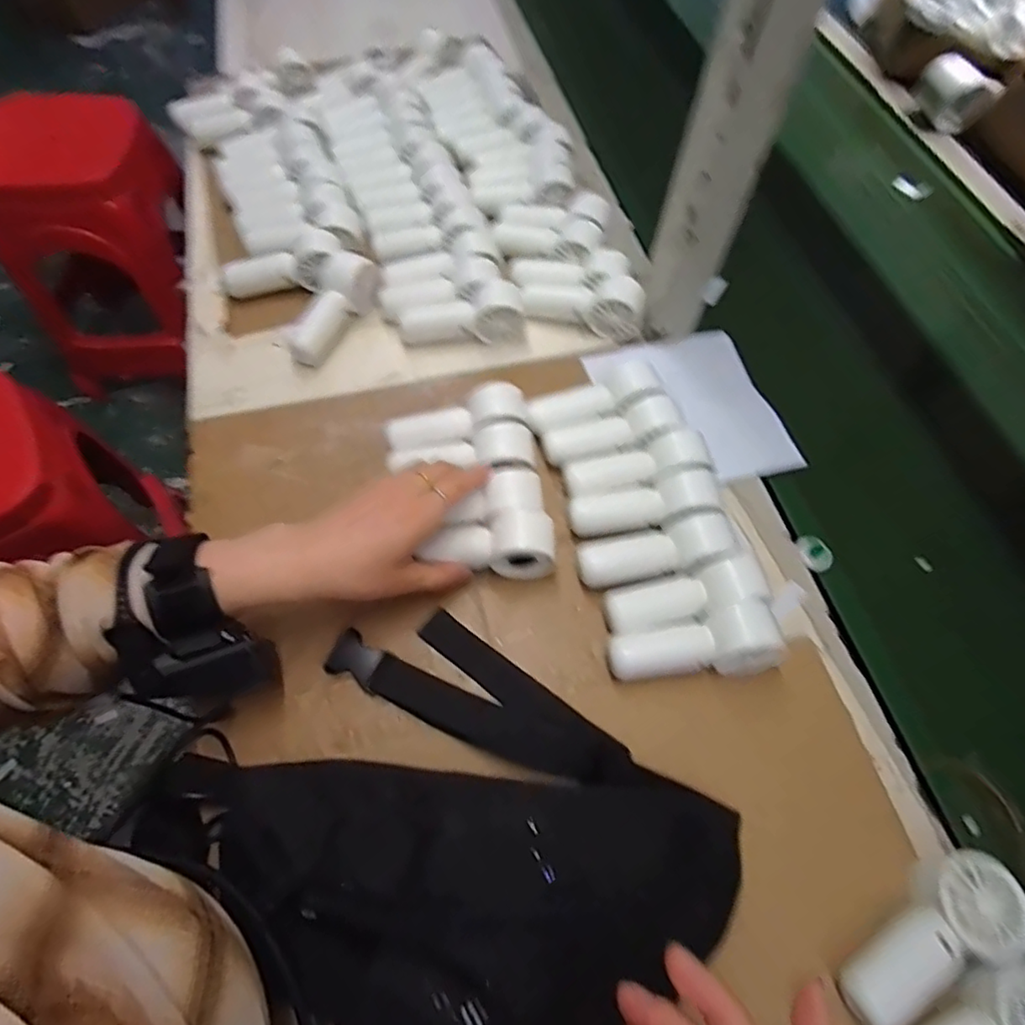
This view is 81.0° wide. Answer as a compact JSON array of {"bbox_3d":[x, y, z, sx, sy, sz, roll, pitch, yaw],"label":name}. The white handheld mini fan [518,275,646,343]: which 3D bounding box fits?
[{"bbox_3d":[0.061,-0.185,0.539,0.107,0.037,0.036,7,63,1],"label":"white handheld mini fan"}]

